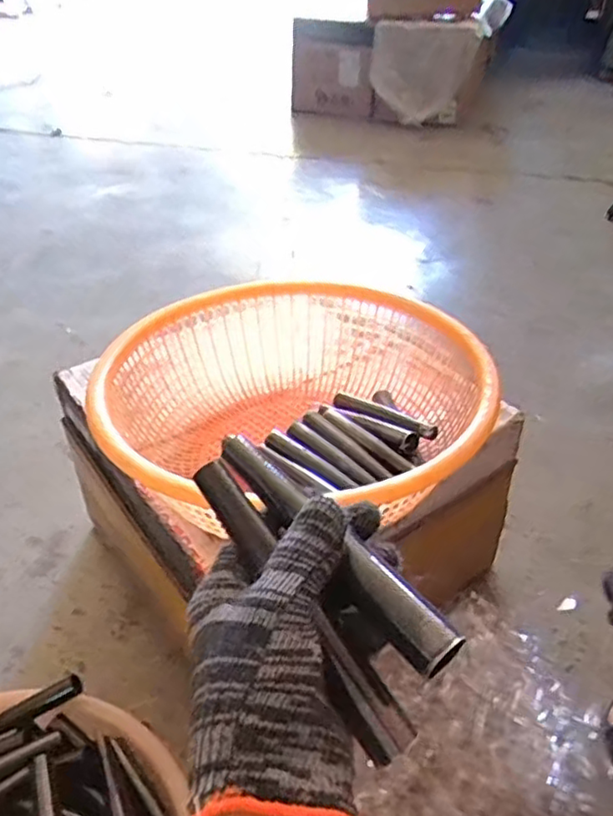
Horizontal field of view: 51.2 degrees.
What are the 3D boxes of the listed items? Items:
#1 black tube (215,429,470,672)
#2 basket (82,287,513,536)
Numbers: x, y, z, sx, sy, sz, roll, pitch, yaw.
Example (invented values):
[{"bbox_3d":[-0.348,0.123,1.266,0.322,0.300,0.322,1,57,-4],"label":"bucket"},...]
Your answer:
[{"bbox_3d":[0.009,0.059,0.296,0.019,0.014,0.151,-26,50,-30],"label":"black tube"},{"bbox_3d":[-0.013,-0.004,0.712,0.397,0.139,0.361,1,35,0],"label":"basket"}]

